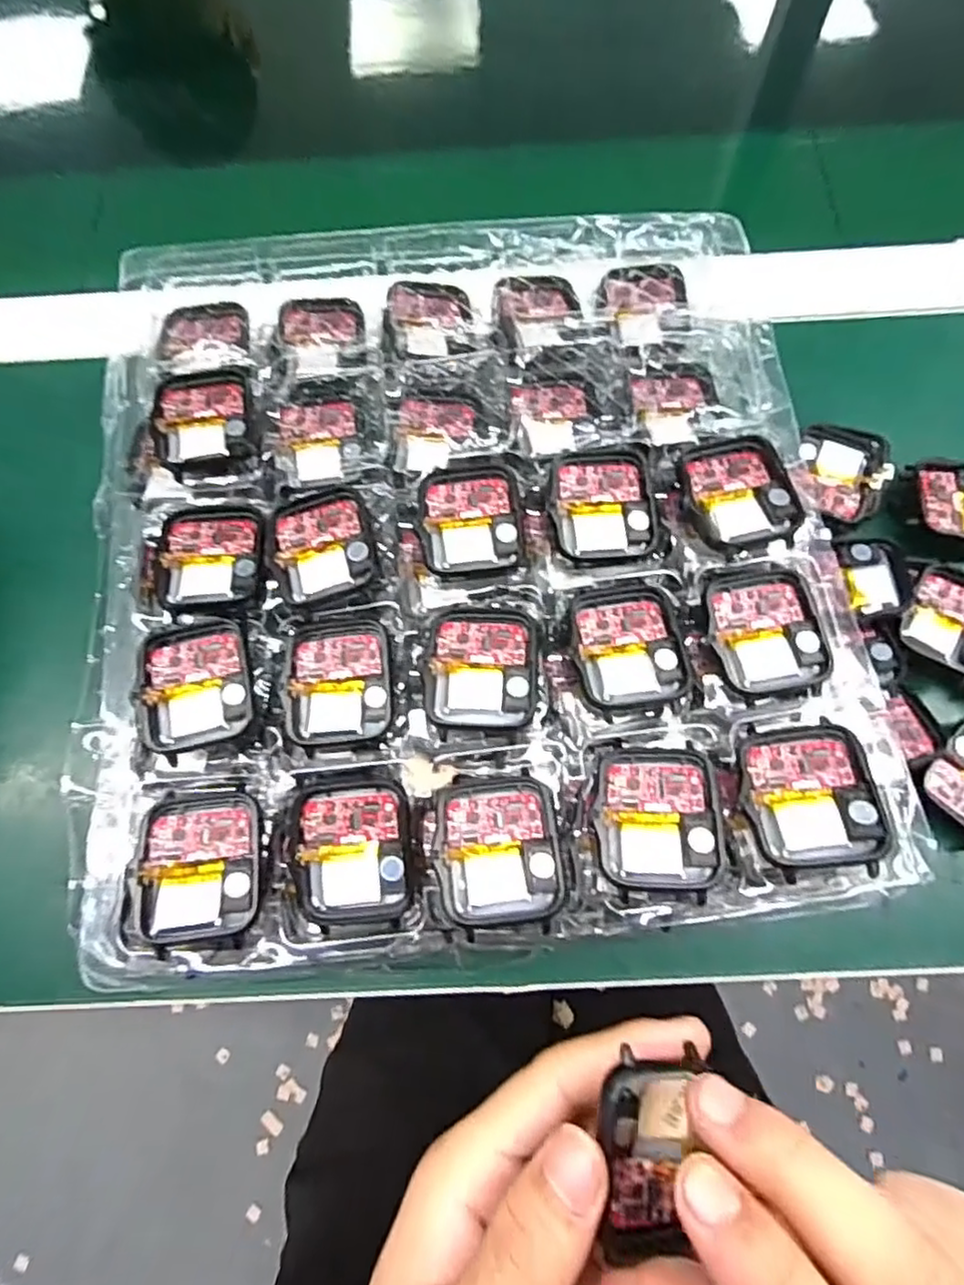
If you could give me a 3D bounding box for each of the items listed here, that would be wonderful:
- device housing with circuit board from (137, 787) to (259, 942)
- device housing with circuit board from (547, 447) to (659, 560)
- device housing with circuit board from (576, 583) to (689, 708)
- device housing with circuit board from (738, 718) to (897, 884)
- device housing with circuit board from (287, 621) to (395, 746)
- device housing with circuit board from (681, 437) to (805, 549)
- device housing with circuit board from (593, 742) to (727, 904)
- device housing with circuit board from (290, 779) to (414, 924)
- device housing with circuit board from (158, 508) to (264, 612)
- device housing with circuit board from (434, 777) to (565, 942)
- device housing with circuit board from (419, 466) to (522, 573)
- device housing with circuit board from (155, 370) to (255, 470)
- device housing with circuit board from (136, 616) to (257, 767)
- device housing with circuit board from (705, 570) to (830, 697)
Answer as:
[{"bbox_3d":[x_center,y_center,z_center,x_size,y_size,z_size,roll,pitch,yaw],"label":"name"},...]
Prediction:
[{"bbox_3d":[-0.088,0.068,0.202,0.036,0.009,0.045,-6,72,-1],"label":"device housing with circuit board"},{"bbox_3d":[0.044,-0.052,0.239,0.037,0.008,0.042,-7,72,-1],"label":"device housing with circuit board"},{"bbox_3d":[0.051,0.000,0.224,0.037,0.005,0.043,-3,72,1],"label":"device housing with circuit board"},{"bbox_3d":[0.102,0.047,0.201,0.037,0.006,0.045,-10,64,13],"label":"device housing with circuit board"},{"bbox_3d":[-0.049,0.014,0.227,0.035,0.012,0.043,-6,72,0],"label":"device housing with circuit board"},{"bbox_3d":[0.093,-0.055,0.234,0.037,0.005,0.041,-14,73,-3],"label":"device housing with circuit board"},{"bbox_3d":[0.055,0.055,0.202,0.037,0.008,0.044,0,72,1],"label":"device housing with circuit board"},{"bbox_3d":[-0.041,0.066,0.204,0.037,0.008,0.042,-4,72,0],"label":"device housing with circuit board"},{"bbox_3d":[-0.099,-0.031,0.238,0.036,0.006,0.043,-4,72,0],"label":"device housing with circuit board"},{"bbox_3d":[0.005,0.066,0.205,0.037,0.014,0.044,-5,72,0],"label":"device housing with circuit board"},{"bbox_3d":[-0.004,-0.045,0.245,0.036,0.014,0.041,-3,72,0],"label":"device housing with circuit board"},{"bbox_3d":[-0.108,-0.087,0.256,0.035,0.012,0.044,-7,72,-1],"label":"device housing with circuit board"},{"bbox_3d":[-0.098,0.014,0.221,0.037,0.009,0.044,-15,73,-3],"label":"device housing with circuit board"},{"bbox_3d":[0.098,-0.005,0.224,0.035,0.007,0.043,-8,72,-1],"label":"device housing with circuit board"}]

